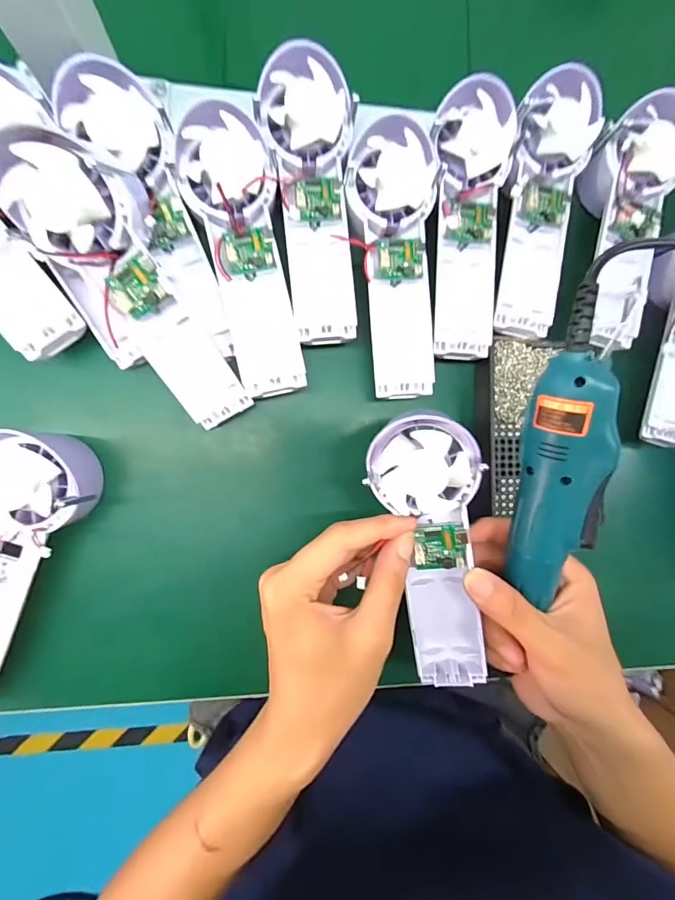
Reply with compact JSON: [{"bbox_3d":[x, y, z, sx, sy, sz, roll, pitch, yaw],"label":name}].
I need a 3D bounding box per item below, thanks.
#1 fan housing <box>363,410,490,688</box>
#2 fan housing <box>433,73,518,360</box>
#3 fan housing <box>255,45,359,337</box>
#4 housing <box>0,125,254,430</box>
[{"bbox_3d":[0.059,0.064,0.239,0.059,0.029,0.174,-12,106,-7],"label":"fan housing"},{"bbox_3d":[0.093,-0.153,0.276,0.057,0.036,0.174,1,89,-7],"label":"fan housing"},{"bbox_3d":[-0.011,-0.162,0.258,0.057,0.028,0.172,-11,90,-7],"label":"fan housing"},{"bbox_3d":[-0.120,-0.095,0.242,0.064,0.037,0.182,-34,118,-7],"label":"housing"}]

